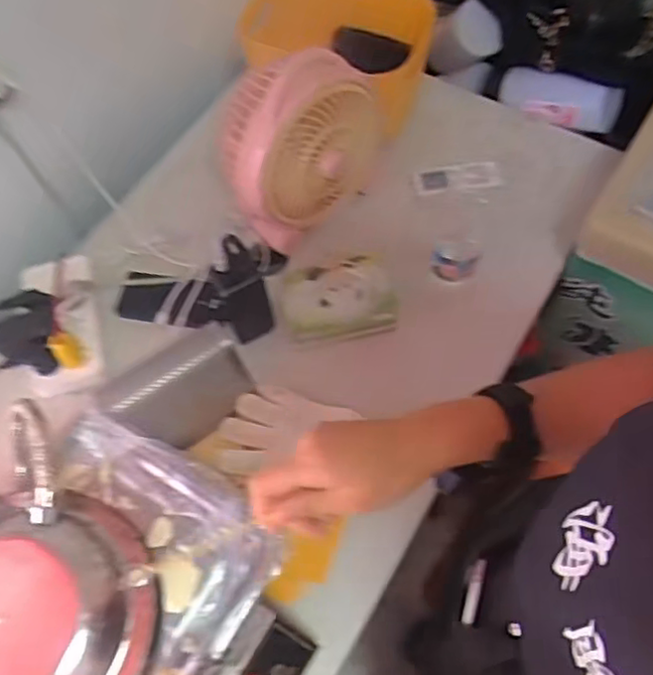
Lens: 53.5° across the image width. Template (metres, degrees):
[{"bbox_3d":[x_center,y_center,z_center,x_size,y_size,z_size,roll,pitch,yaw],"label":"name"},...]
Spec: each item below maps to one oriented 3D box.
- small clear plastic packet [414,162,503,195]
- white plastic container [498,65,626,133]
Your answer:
[{"bbox_3d":[0.187,-0.229,0.926,0.122,0.008,0.041,-9,67,-6],"label":"small clear plastic packet"},{"bbox_3d":[0.348,-0.357,0.975,0.178,0.078,0.046,21,42,23],"label":"white plastic container"}]

